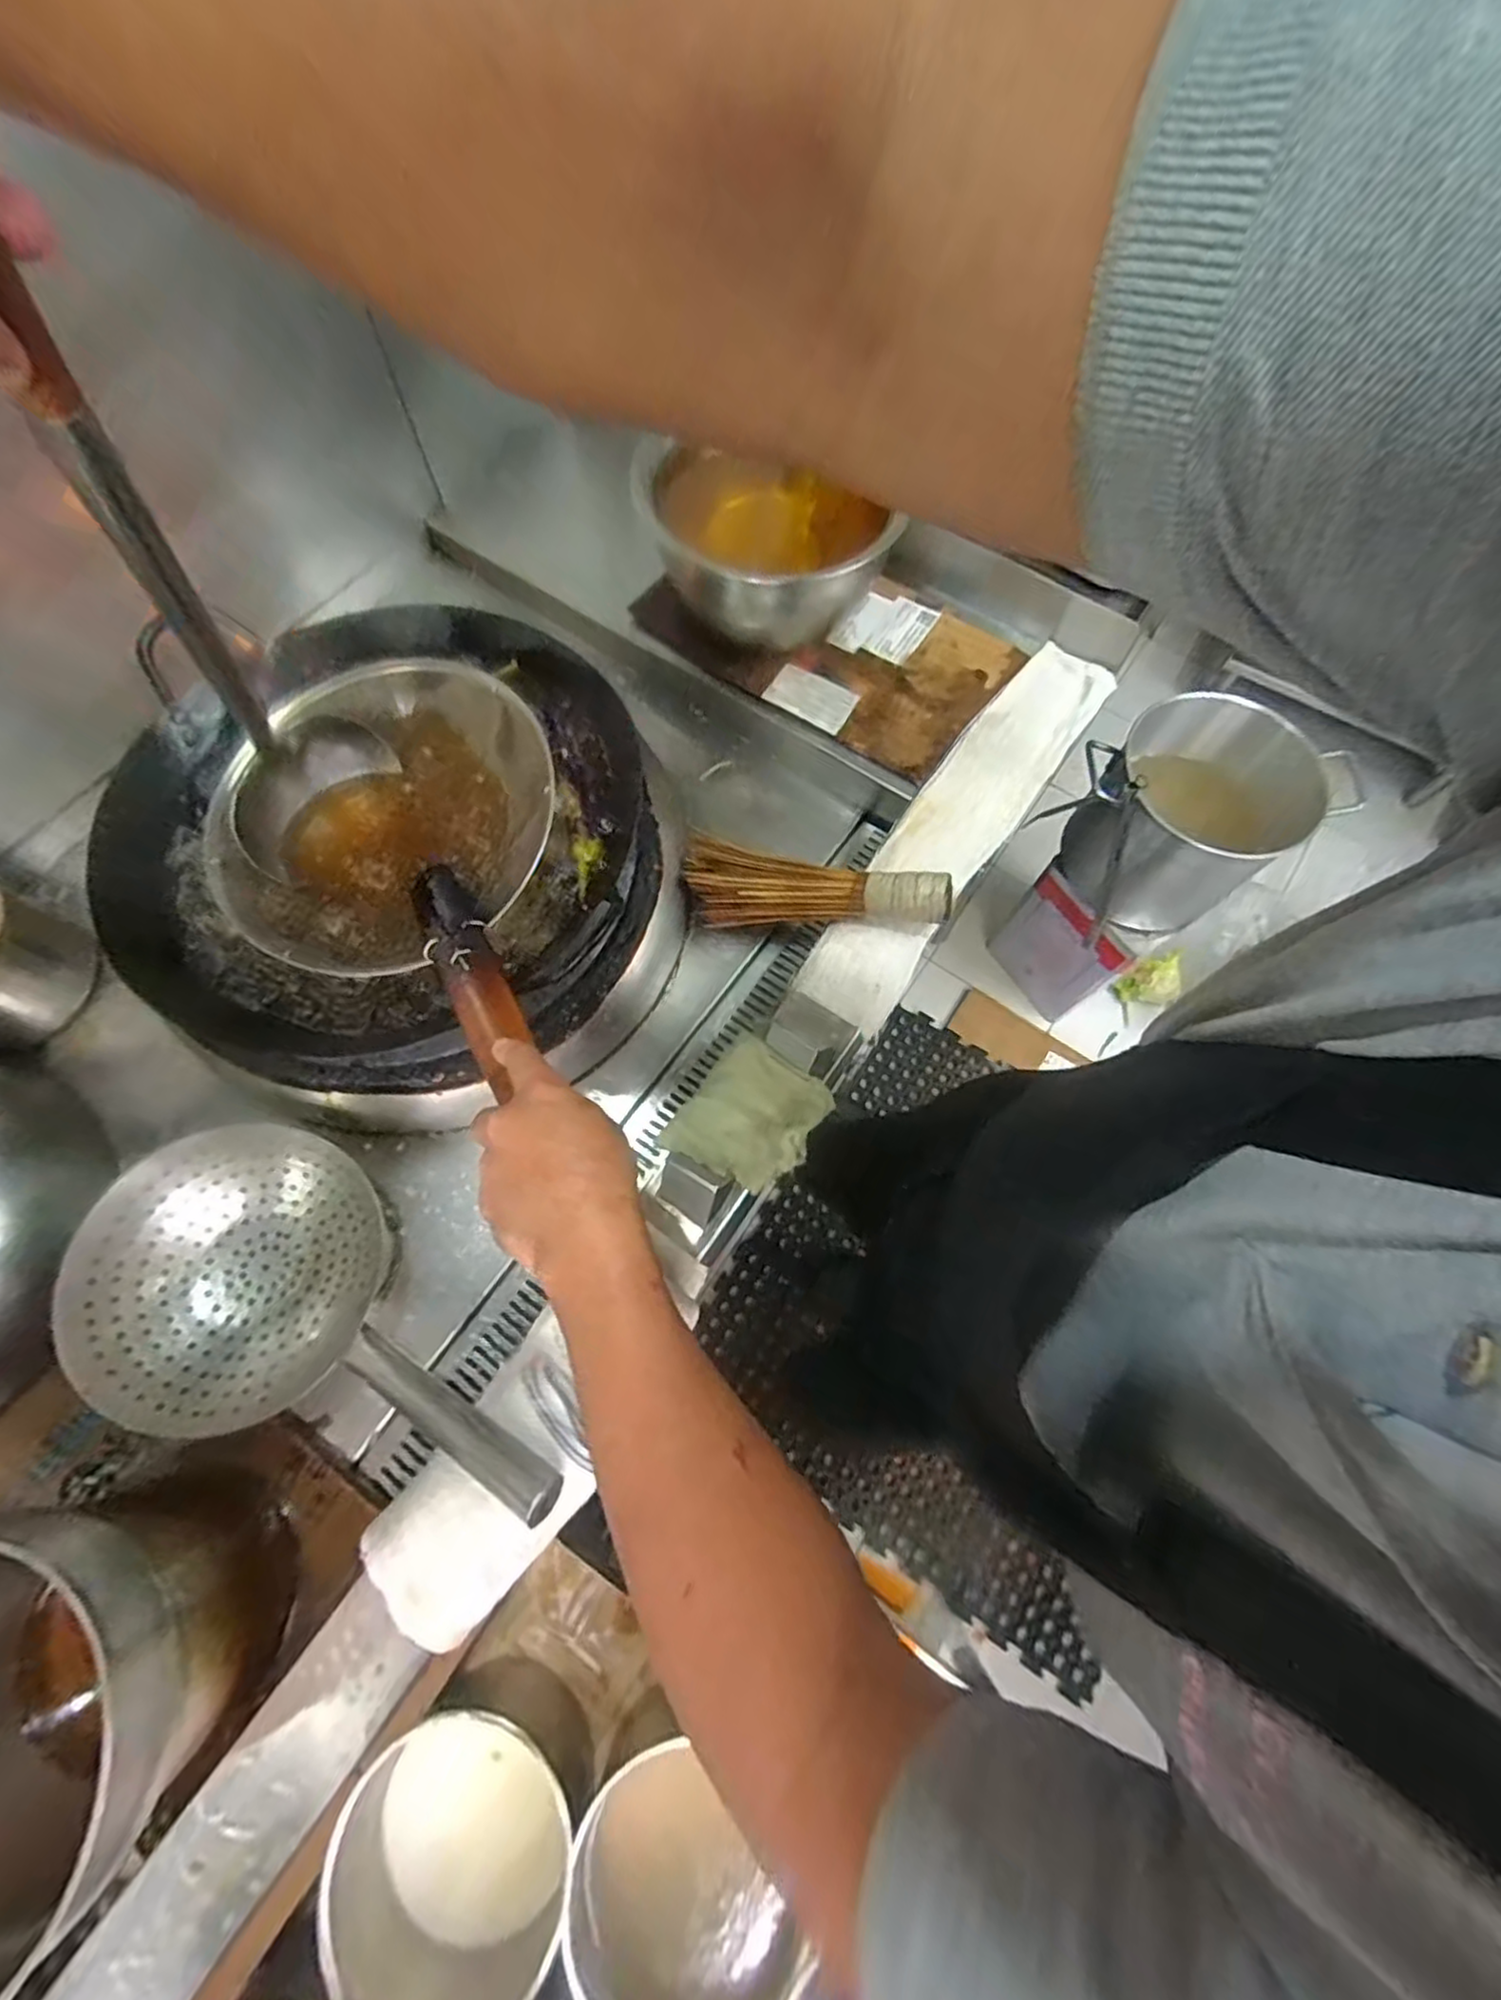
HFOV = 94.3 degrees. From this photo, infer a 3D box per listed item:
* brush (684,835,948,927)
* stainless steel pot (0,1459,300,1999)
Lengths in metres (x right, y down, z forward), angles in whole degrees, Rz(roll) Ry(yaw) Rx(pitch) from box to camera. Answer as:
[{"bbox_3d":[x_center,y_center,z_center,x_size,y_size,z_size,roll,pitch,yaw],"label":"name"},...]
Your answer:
[{"bbox_3d":[0.062,-0.111,0.715,0.277,0.061,0.086,9,69,19],"label":"brush"},{"bbox_3d":[-0.445,0.439,0.444,0.209,0.228,0.218,0,69,0],"label":"stainless steel pot"}]

